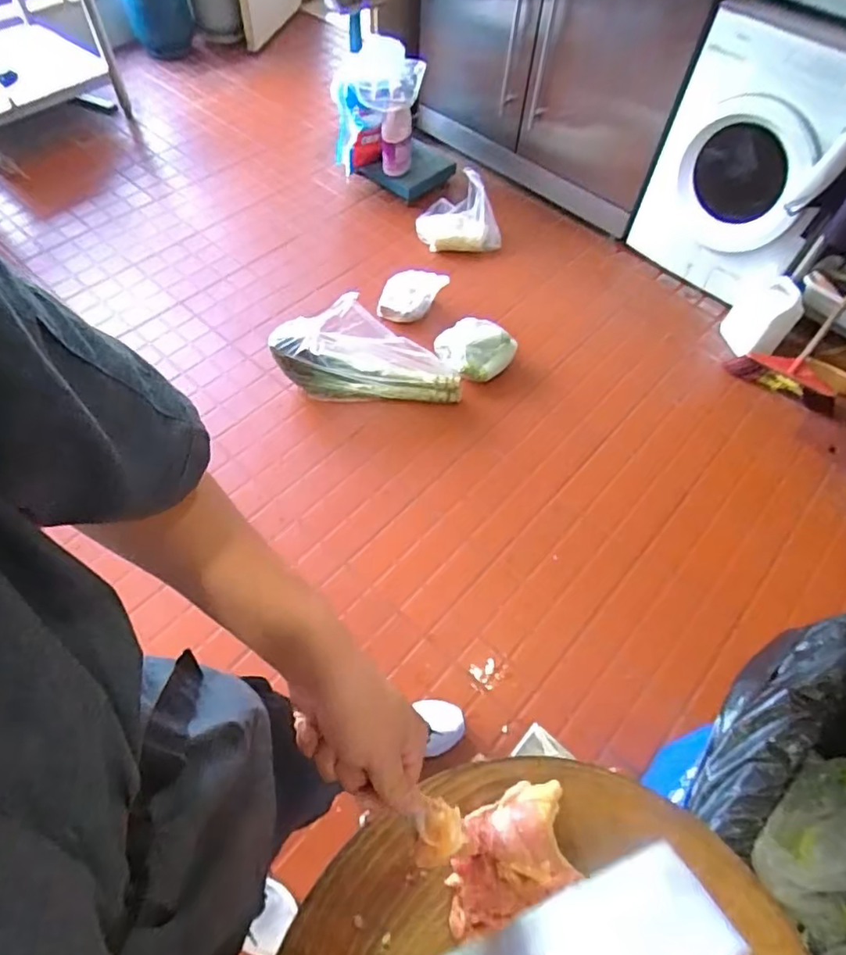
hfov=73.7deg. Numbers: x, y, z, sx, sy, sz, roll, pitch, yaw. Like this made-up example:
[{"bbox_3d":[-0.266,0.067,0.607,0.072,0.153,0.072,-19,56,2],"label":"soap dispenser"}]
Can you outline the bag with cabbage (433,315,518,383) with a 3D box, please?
[{"bbox_3d":[0.177,-0.433,1.903,0.244,0.137,0.213,-14,60,-11],"label":"bag with cabbage"}]

